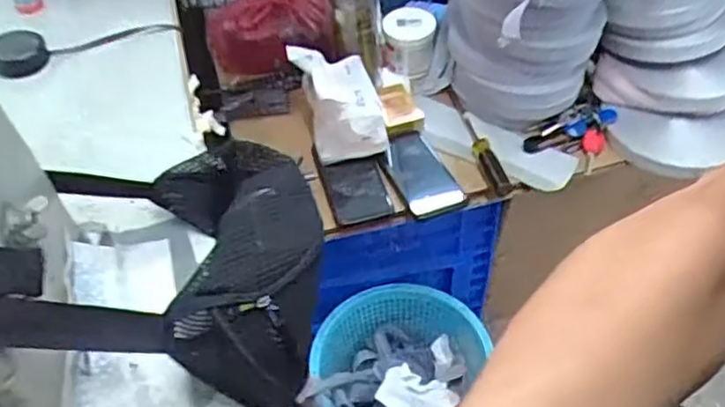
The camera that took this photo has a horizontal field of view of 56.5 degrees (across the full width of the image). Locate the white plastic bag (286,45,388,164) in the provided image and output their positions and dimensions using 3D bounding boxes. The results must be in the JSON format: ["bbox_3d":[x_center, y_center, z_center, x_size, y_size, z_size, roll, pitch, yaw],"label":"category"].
[{"bbox_3d":[-0.030,-0.140,0.927,0.112,0.113,0.121,-12,50,-7],"label":"white plastic bag"}]

